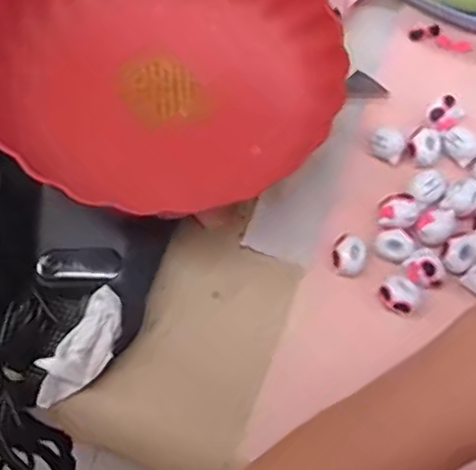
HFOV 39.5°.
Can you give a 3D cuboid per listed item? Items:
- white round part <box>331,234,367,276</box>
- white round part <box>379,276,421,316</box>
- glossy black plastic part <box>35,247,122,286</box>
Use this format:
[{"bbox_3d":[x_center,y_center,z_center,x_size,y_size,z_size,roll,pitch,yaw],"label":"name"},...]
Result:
[{"bbox_3d":[0.072,0.015,0.431,0.021,0.015,0.026,18,72,14],"label":"white round part"},{"bbox_3d":[0.102,0.038,0.417,0.024,0.017,0.020,31,76,18],"label":"white round part"},{"bbox_3d":[-0.107,0.019,0.443,0.059,0.010,0.022,0,66,2],"label":"glossy black plastic part"}]

